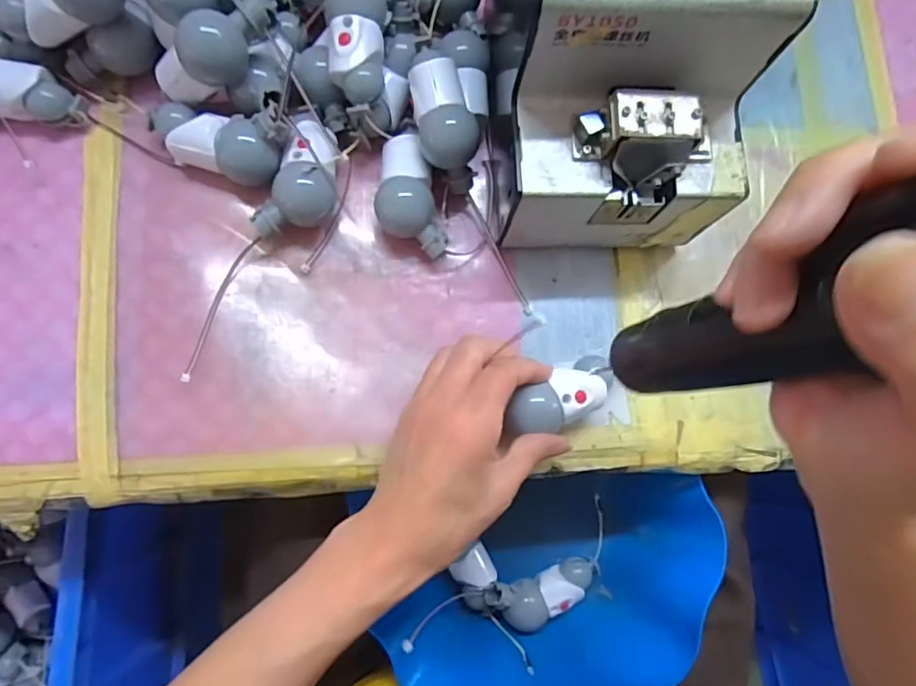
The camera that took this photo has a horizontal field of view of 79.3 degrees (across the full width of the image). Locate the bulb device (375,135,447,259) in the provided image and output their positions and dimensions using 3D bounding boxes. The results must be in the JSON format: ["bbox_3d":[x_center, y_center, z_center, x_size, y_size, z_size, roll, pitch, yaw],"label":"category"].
[{"bbox_3d":[-0.033,-0.088,0.344,0.035,0.029,0.074,-14,85,-7],"label":"bulb device"}]

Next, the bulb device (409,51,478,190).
[{"bbox_3d":[-0.009,-0.133,0.332,0.033,0.030,0.082,-18,106,-8],"label":"bulb device"}]

